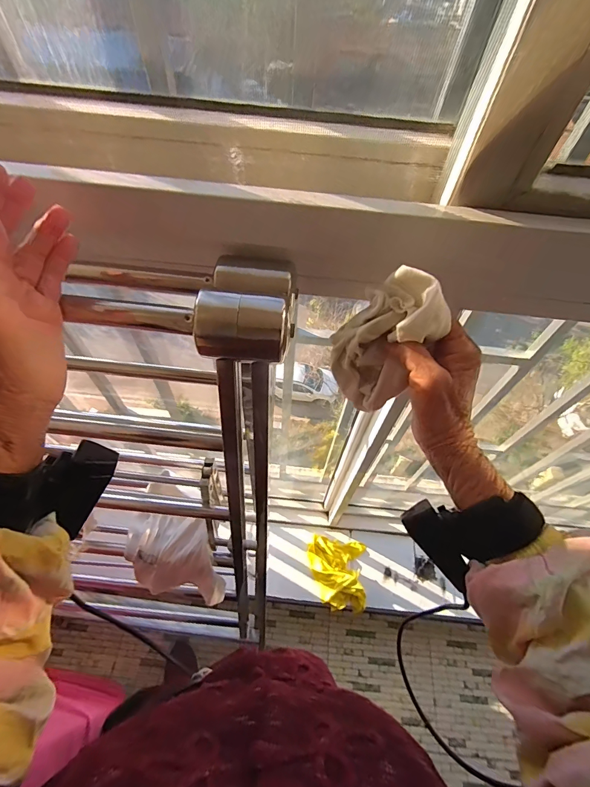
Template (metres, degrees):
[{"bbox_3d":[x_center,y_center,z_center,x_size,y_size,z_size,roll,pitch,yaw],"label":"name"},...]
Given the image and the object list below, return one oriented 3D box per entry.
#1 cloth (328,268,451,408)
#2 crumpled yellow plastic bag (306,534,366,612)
[{"bbox_3d":[0.073,-0.042,0.296,0.058,0.102,0.060,-30,64,-21],"label":"cloth"},{"bbox_3d":[0.121,0.513,1.048,0.164,0.031,0.181,7,57,1],"label":"crumpled yellow plastic bag"}]

